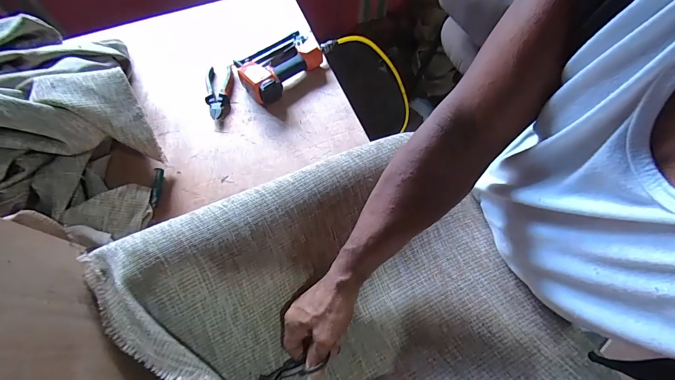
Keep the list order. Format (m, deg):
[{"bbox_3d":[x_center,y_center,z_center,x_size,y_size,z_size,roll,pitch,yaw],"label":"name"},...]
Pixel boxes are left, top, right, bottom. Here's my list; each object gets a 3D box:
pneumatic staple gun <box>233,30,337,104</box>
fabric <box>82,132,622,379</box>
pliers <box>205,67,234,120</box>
[{"bbox_3d":[-0.126,-0.314,0.781,0.239,0.064,0.148,-39,68,-16],"label":"pneumatic staple gun"},{"bbox_3d":[0.027,0.168,0.386,0.469,0.119,0.441,-26,65,-10],"label":"fabric"},{"bbox_3d":[-0.280,-0.237,0.769,0.067,0.028,0.170,-11,63,-3],"label":"pliers"}]

